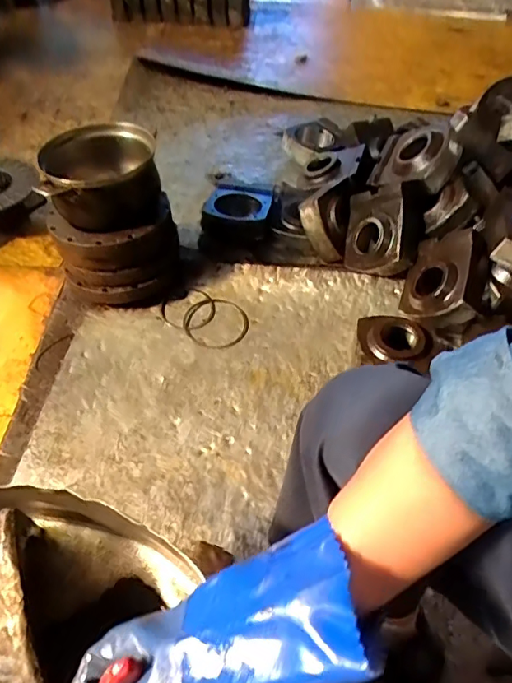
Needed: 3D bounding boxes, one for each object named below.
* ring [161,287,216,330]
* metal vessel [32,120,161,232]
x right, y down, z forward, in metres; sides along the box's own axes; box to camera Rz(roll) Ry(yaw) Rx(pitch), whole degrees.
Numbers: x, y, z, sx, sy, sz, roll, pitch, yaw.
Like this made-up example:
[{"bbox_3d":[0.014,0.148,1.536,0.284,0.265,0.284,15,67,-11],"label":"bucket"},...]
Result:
[{"bbox_3d":[-0.140,-0.065,1.089,0.106,0.010,0.099,-2,64,4],"label":"ring"},{"bbox_3d":[-0.308,-0.322,1.039,0.223,0.116,0.187,-10,50,-7],"label":"metal vessel"}]

